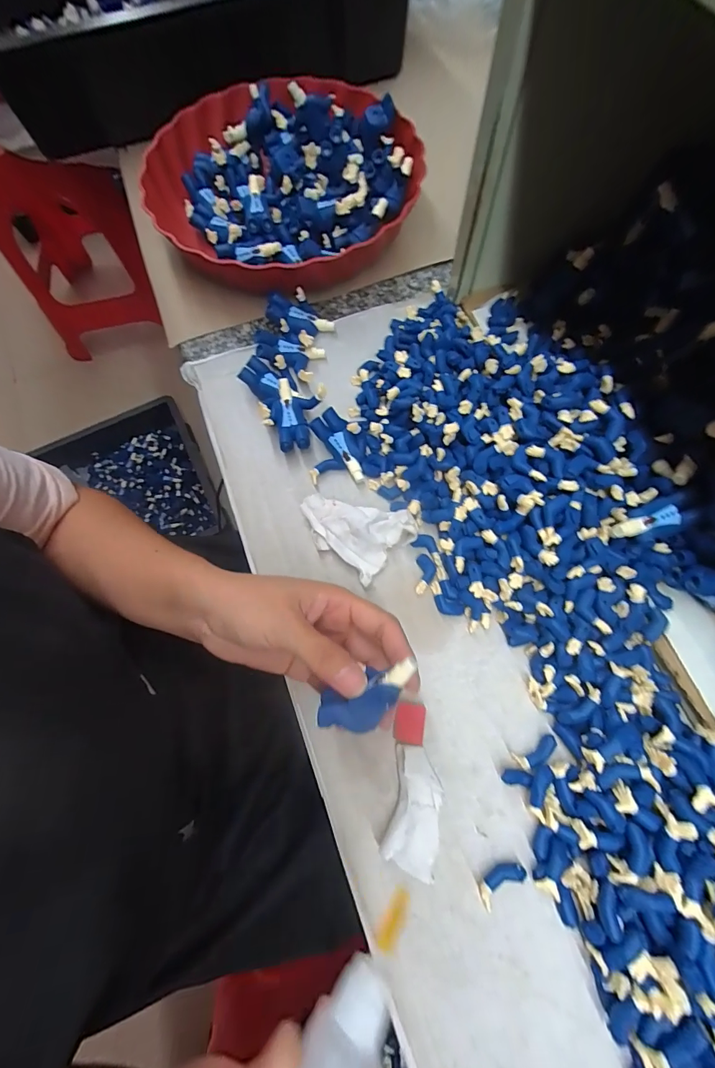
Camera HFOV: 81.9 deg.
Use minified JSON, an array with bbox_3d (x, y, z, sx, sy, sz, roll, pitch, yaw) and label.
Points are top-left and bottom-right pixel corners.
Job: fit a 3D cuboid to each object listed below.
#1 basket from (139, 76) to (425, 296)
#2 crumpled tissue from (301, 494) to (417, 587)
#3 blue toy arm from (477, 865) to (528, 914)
[{"bbox_3d":[-0.065,-0.316,0.377,0.242,0.055,0.238,-15,72,-3],"label":"basket"},{"bbox_3d":[-0.002,-0.007,0.295,0.074,0.022,0.055,38,77,13],"label":"crumpled tissue"},{"bbox_3d":[0.081,0.194,0.230,0.029,0.006,0.012,-29,73,-7],"label":"blue toy arm"}]

